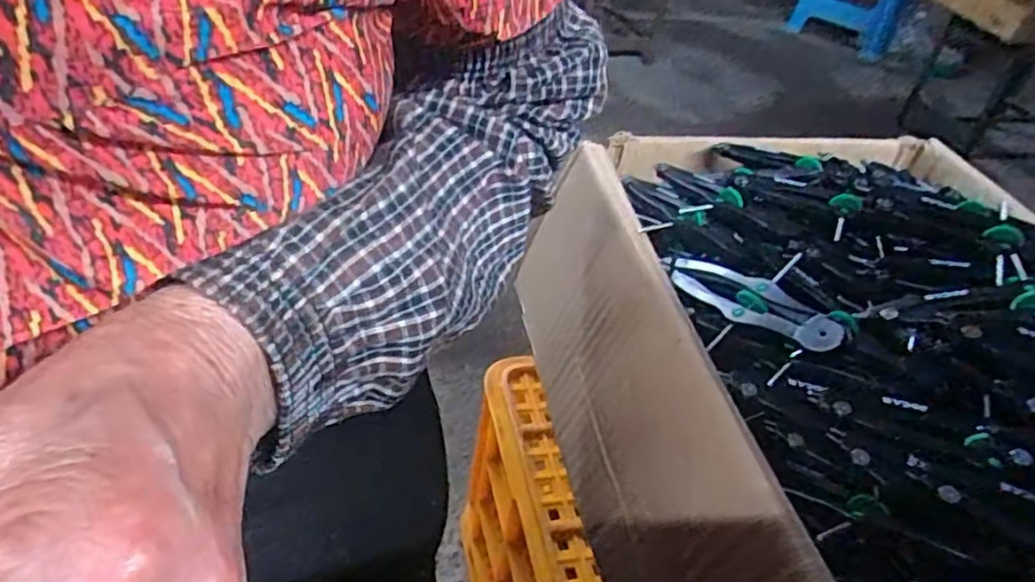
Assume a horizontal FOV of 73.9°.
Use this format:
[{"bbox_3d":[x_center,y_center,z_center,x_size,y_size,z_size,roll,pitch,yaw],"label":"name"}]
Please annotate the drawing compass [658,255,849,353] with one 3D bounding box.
[{"bbox_3d":[0.109,0.002,0.340,0.021,0.010,0.116,-44,33,-7],"label":"drawing compass"}]

